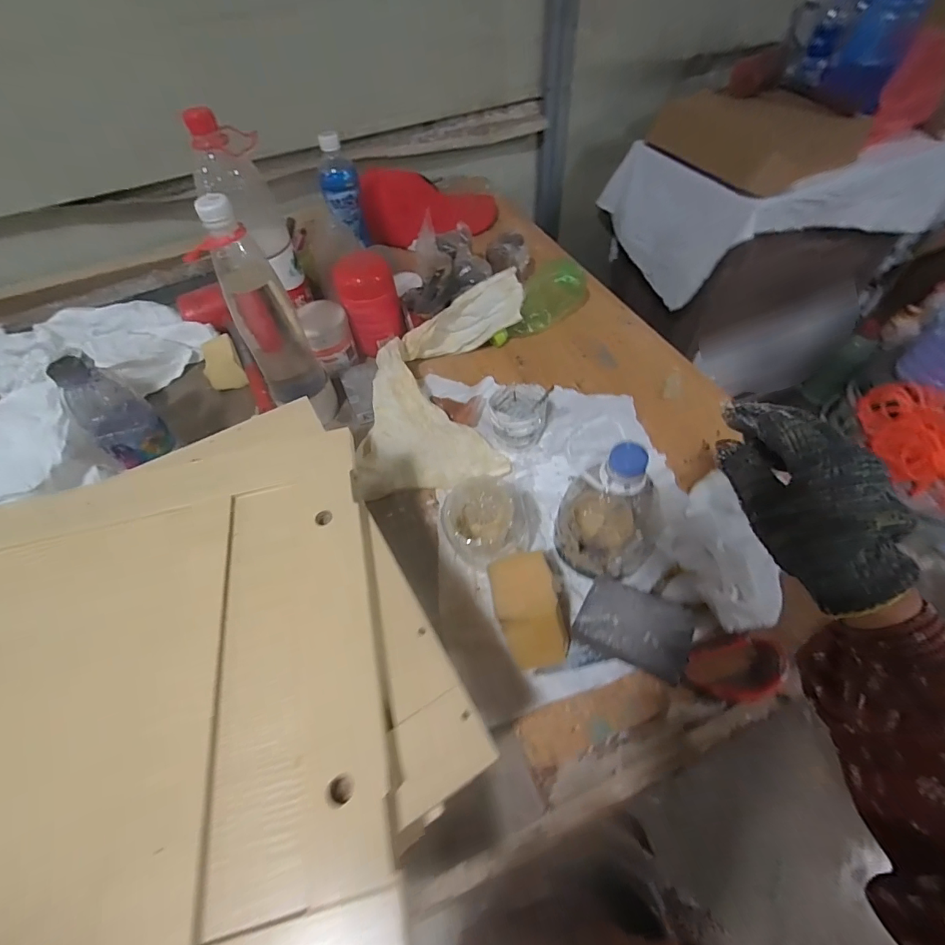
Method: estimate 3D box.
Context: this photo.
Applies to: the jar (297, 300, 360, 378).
[{"bbox_3d":[-0.211,-0.203,0.652,0.065,0.085,0.074,-22,56,-11],"label":"jar"}]

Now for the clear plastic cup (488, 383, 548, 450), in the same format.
[{"bbox_3d":[0.059,-0.072,0.571,0.068,0.071,0.067,-2,55,3],"label":"clear plastic cup"}]

